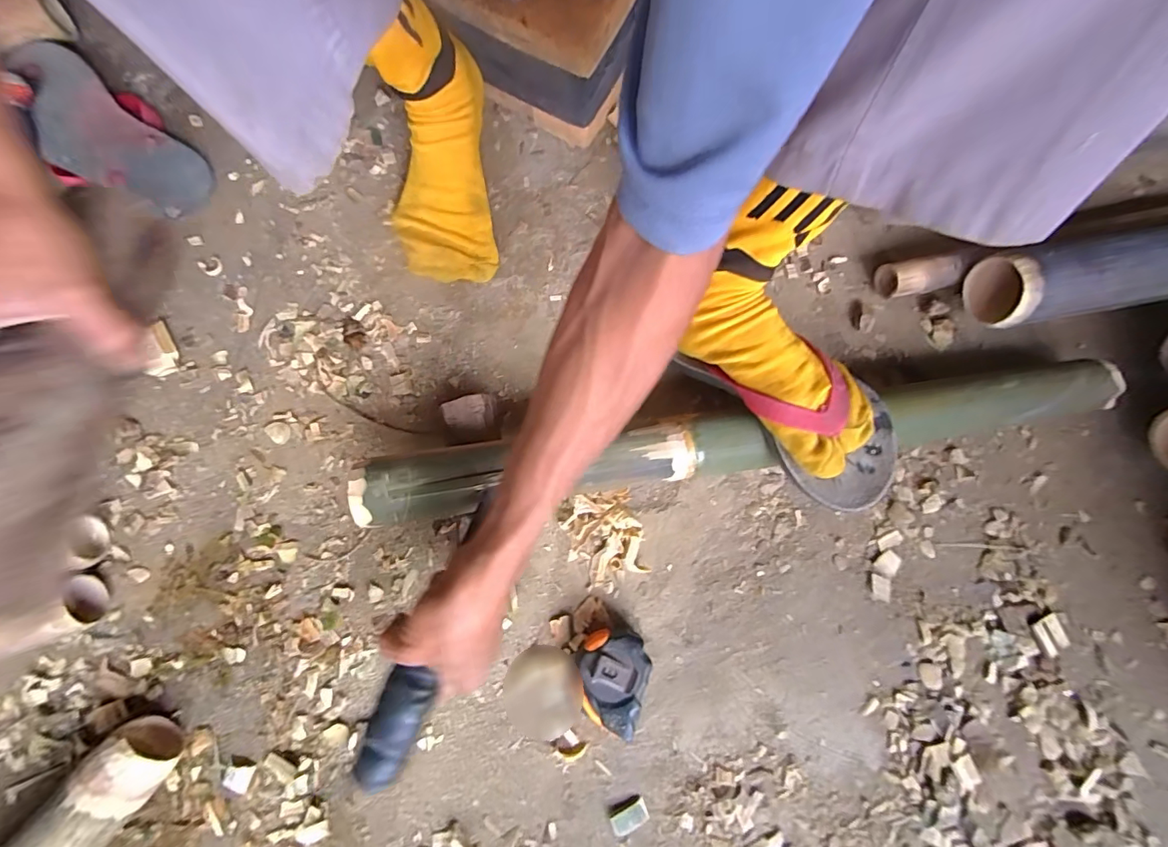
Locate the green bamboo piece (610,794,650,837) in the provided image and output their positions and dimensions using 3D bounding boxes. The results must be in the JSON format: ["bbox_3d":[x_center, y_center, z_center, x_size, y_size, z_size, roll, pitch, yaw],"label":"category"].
[{"bbox_3d":[0.036,0.310,0.389,0.030,0.004,0.019,-29,79,-8],"label":"green bamboo piece"}]

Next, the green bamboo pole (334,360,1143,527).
[{"bbox_3d":[0.137,0.008,0.403,0.620,0.062,0.055,-8,77,-8],"label":"green bamboo pole"}]

